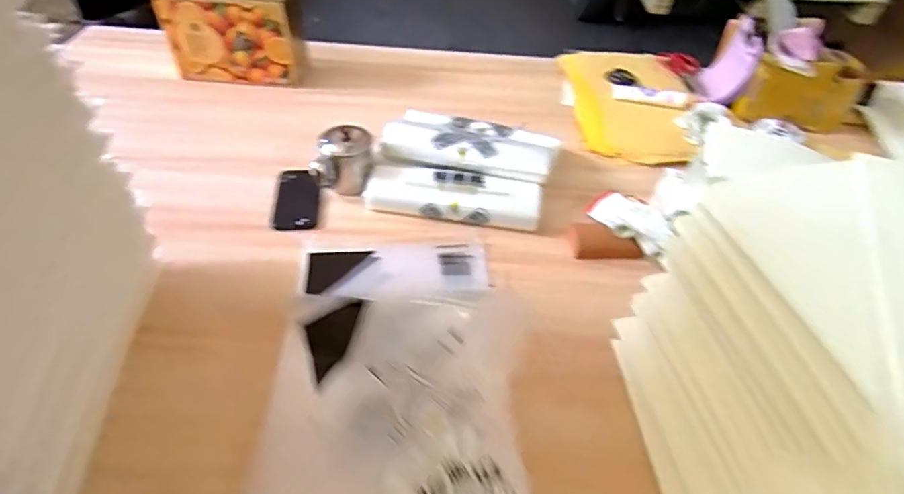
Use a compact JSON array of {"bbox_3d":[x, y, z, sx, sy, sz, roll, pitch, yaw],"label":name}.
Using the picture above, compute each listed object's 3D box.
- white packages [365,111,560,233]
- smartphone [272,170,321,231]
[{"bbox_3d":[0.020,-0.142,0.905,0.301,0.091,0.227,10,46,6],"label":"white packages"},{"bbox_3d":[-0.264,-0.080,0.874,0.072,0.014,0.120,-1,60,-9],"label":"smartphone"}]

